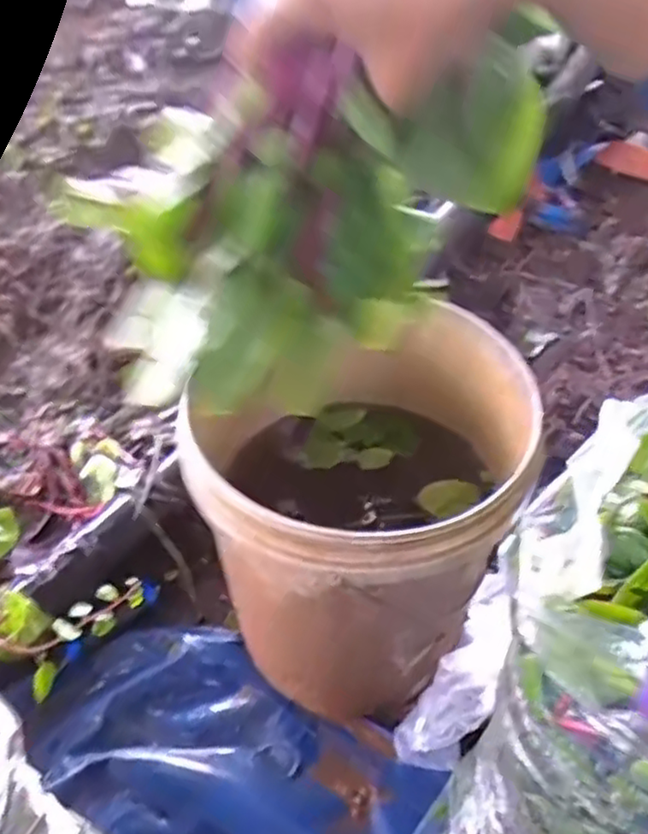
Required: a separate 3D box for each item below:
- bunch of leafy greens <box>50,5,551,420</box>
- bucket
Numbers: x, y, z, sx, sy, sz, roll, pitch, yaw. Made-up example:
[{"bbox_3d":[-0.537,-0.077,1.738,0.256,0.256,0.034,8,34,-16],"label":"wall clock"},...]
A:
[{"bbox_3d":[-0.004,-0.101,0.397,0.245,0.201,0.078,-11,40,-9],"label":"bunch of leafy greens"},{"bbox_3d":[0.042,0.123,0.687,0.272,0.373,0.278,-2,40,2],"label":"bucket"}]

